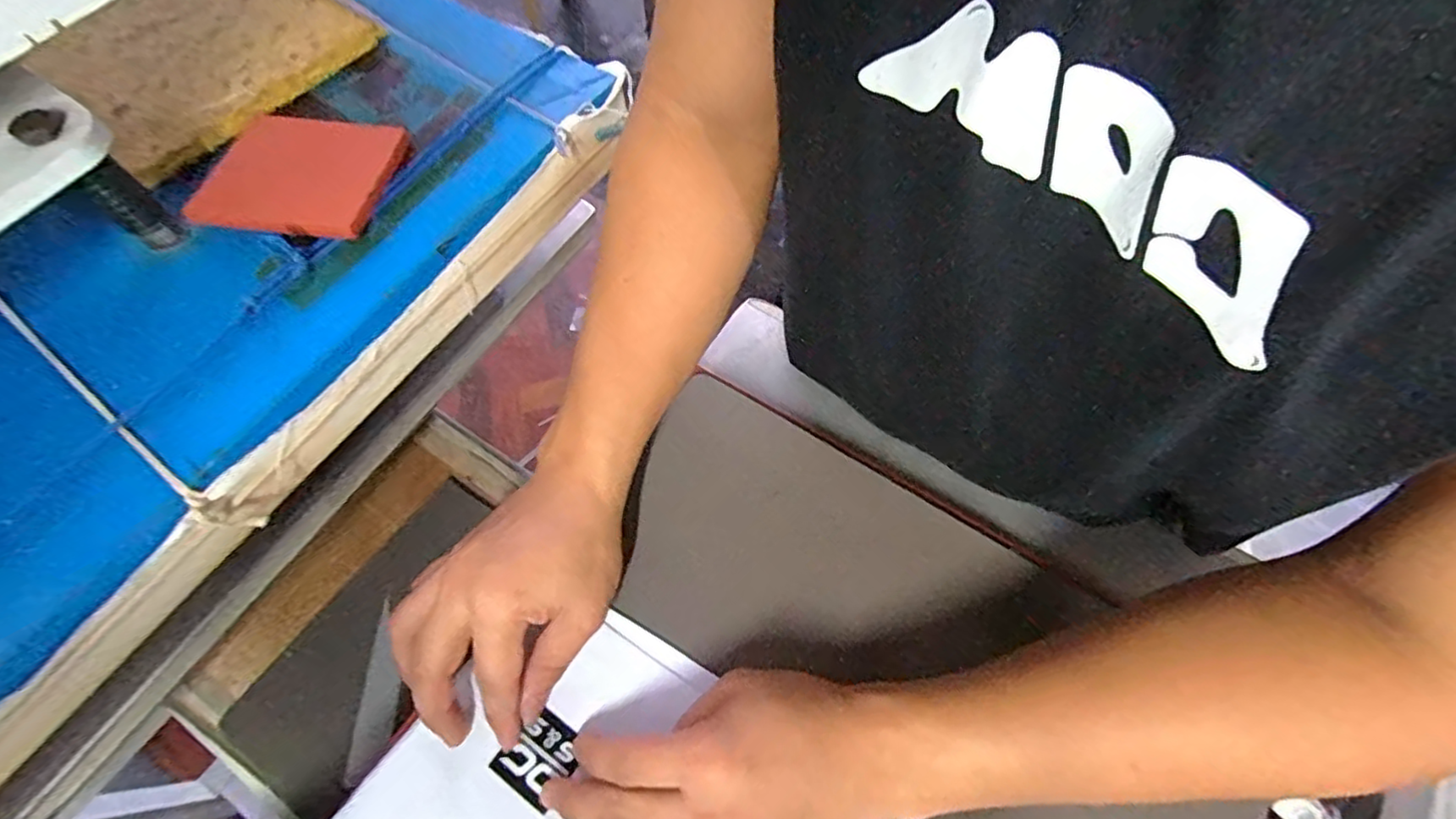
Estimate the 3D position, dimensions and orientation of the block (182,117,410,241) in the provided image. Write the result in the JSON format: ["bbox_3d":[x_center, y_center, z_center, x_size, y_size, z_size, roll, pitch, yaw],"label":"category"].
[{"bbox_3d":[-0.227,-0.129,0.333,0.096,0.010,0.079,8,66,5],"label":"block"}]

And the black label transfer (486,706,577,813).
[{"bbox_3d":[-0.097,0.178,0.321,0.035,0.008,0.037,32,69,14],"label":"black label transfer"}]

